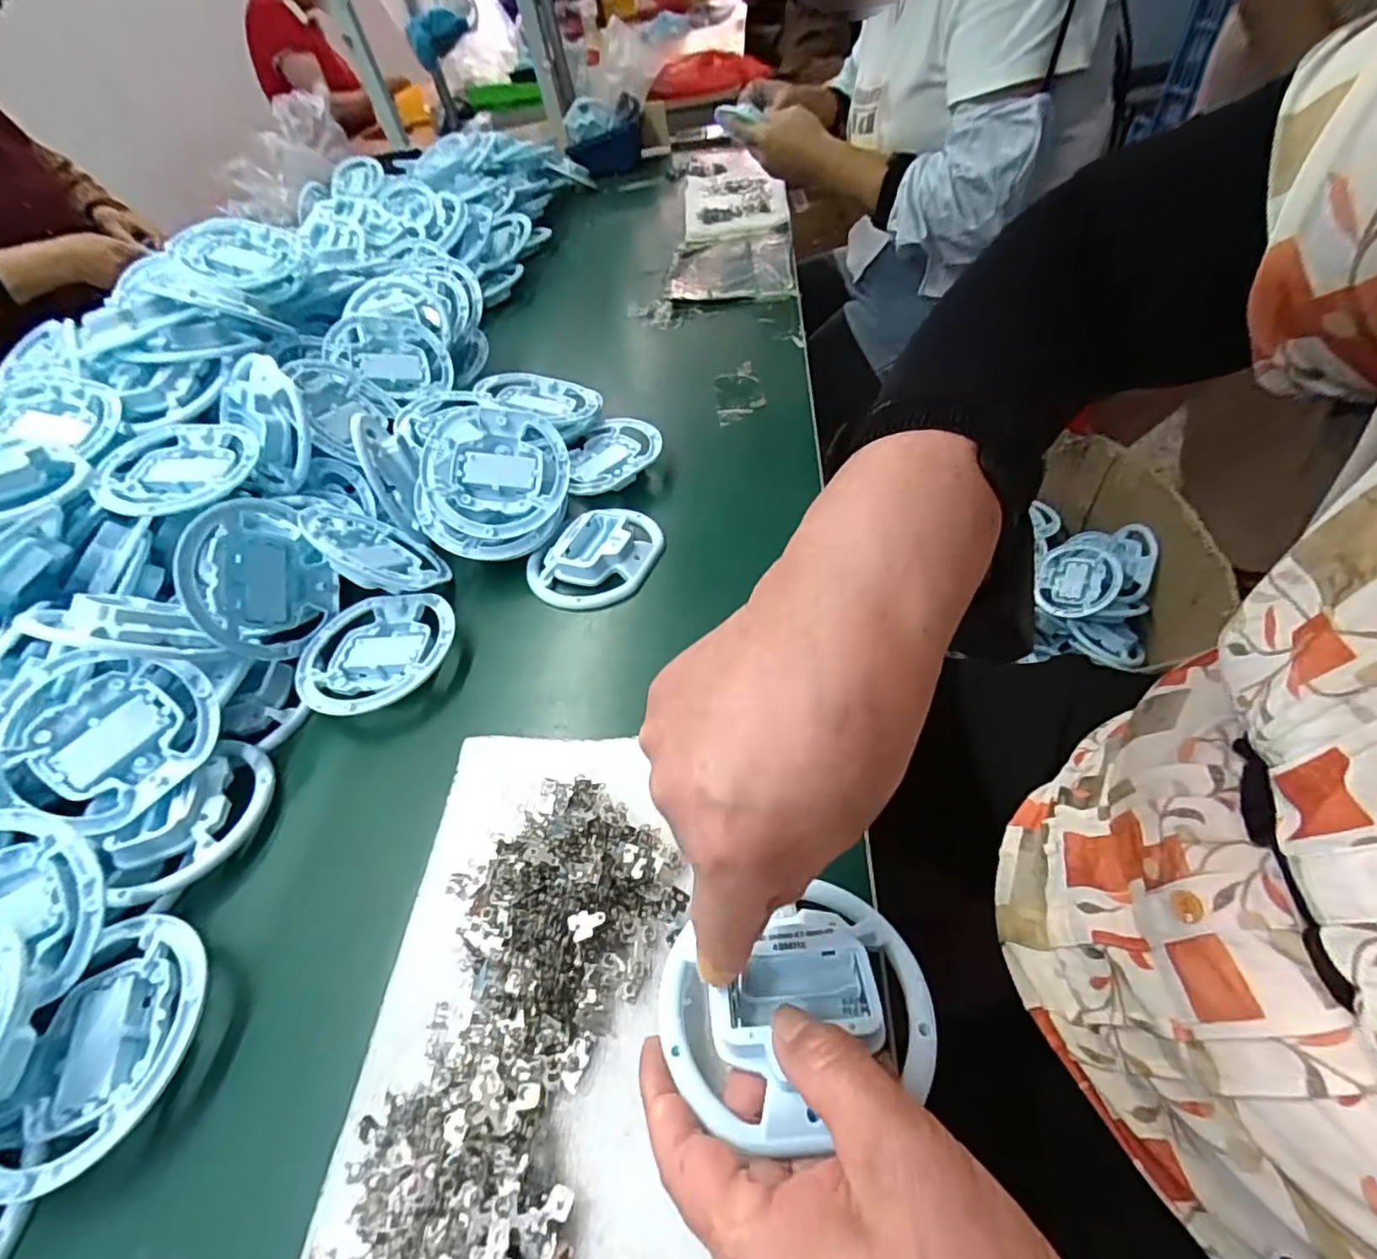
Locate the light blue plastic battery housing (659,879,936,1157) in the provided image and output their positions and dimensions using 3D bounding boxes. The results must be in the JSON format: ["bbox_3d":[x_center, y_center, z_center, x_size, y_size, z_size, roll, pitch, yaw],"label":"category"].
[{"bbox_3d":[0.042,0.144,0.242,0.102,0.023,0.077,-14,48,-9],"label":"light blue plastic battery housing"}]

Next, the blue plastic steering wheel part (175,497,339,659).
[{"bbox_3d":[-0.286,-0.031,0.415,0.026,0.097,0.091,-9,29,26],"label":"blue plastic steering wheel part"}]

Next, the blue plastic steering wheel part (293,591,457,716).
[{"bbox_3d":[-0.210,0.017,0.425,0.100,0.023,0.097,-6,49,6],"label":"blue plastic steering wheel part"}]

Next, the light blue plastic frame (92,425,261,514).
[{"bbox_3d":[-0.368,-0.119,0.454,0.099,0.011,0.096,-23,49,-9],"label":"light blue plastic frame"}]

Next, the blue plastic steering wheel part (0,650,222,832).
[{"bbox_3d":[-0.325,0.058,0.356,0.098,0.024,0.095,31,60,1],"label":"blue plastic steering wheel part"}]

